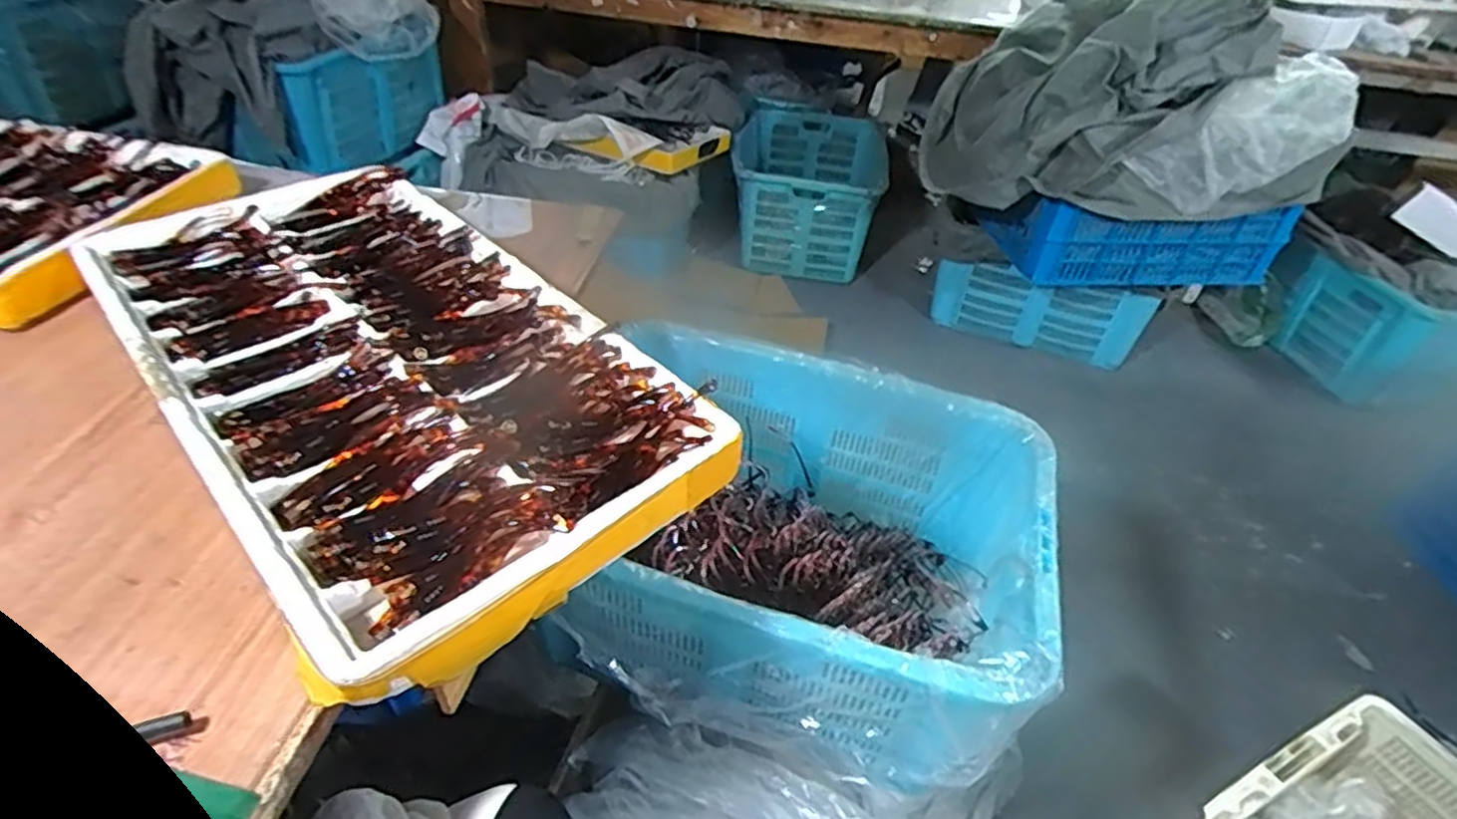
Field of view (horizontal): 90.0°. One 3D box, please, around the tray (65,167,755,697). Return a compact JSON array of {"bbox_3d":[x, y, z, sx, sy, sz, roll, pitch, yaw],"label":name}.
[{"bbox_3d":[-0.344,-0.059,0.711,0.355,0.047,0.689,-32,53,-34],"label":"tray"}]

